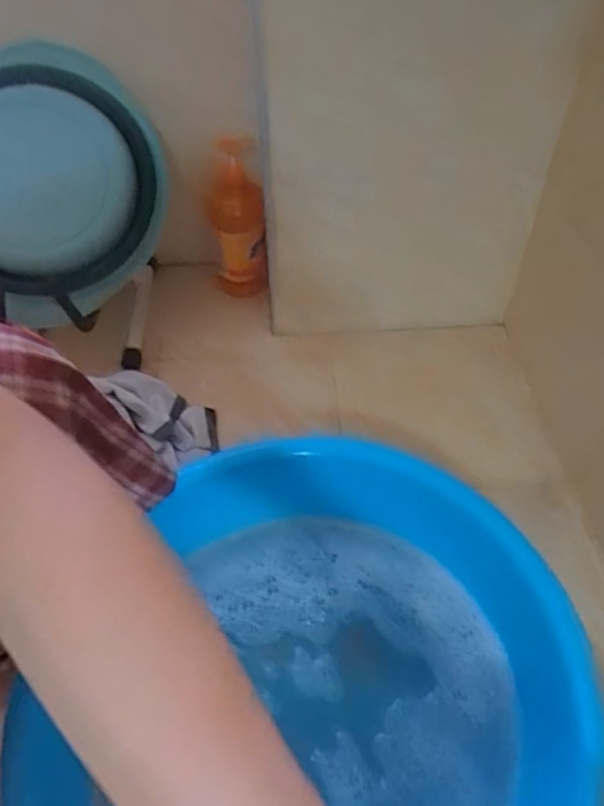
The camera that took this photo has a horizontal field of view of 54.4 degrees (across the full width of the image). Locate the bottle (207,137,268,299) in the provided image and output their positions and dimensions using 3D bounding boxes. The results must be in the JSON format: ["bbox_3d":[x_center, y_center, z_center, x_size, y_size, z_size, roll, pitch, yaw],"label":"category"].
[{"bbox_3d":[-0.115,-0.297,1.039,0.080,0.284,0.090,-11,53,-8],"label":"bottle"}]

